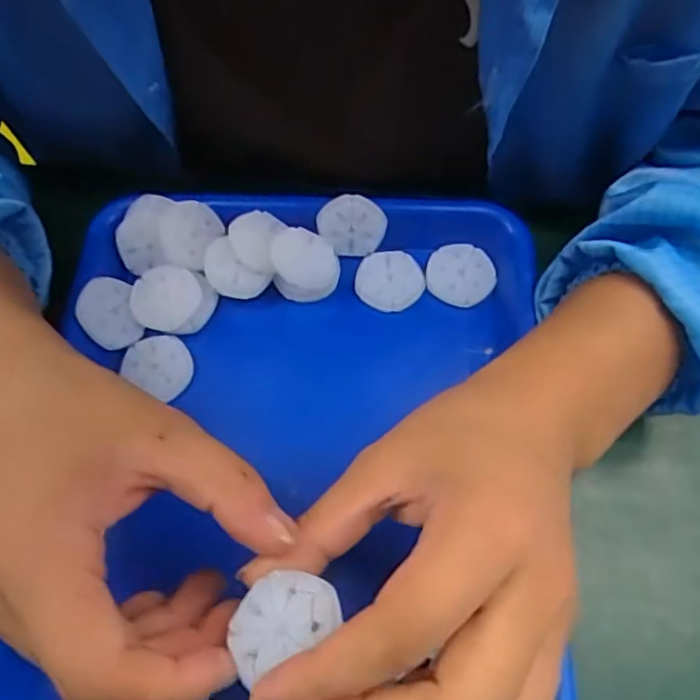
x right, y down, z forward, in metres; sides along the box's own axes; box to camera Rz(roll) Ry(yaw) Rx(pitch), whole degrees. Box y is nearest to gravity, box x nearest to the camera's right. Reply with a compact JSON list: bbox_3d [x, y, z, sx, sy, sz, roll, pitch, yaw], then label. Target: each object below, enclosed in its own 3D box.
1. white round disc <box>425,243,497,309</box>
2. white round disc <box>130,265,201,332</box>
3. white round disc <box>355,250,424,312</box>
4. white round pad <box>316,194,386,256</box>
[{"bbox_3d":[0.061,-0.043,0.363,0.036,0.005,0.037,-1,65,1],"label":"white round disc"},{"bbox_3d":[-0.102,-0.029,0.355,0.036,0.007,0.037,-1,65,1],"label":"white round disc"},{"bbox_3d":[0.022,-0.040,0.363,0.037,0.005,0.037,-1,65,1],"label":"white round disc"},{"bbox_3d":[0.001,-0.070,0.363,0.037,0.035,0.005,4,39,4],"label":"white round pad"}]

